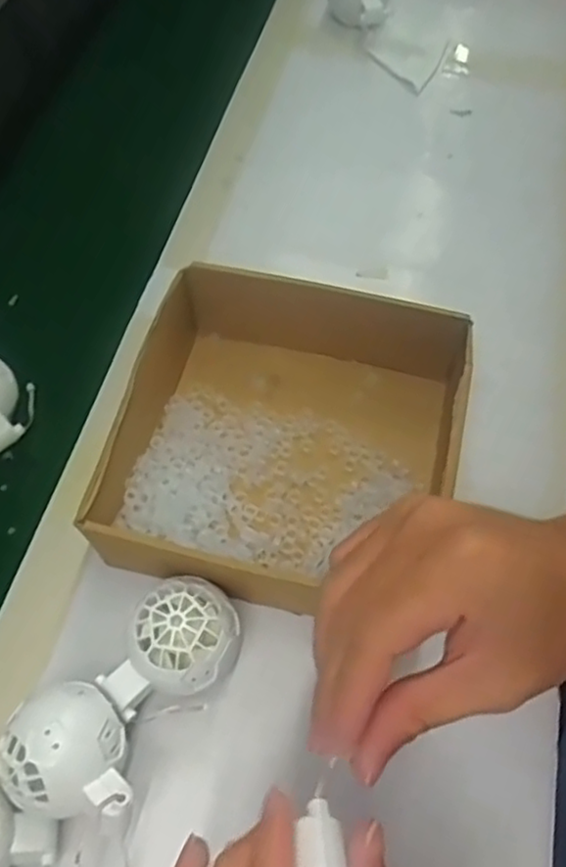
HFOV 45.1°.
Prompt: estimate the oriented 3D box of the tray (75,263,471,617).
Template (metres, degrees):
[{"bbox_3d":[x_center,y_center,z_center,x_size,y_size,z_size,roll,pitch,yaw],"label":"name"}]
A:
[{"bbox_3d":[0.002,0.004,0.443,0.205,0.070,0.200,15,62,5],"label":"tray"}]

